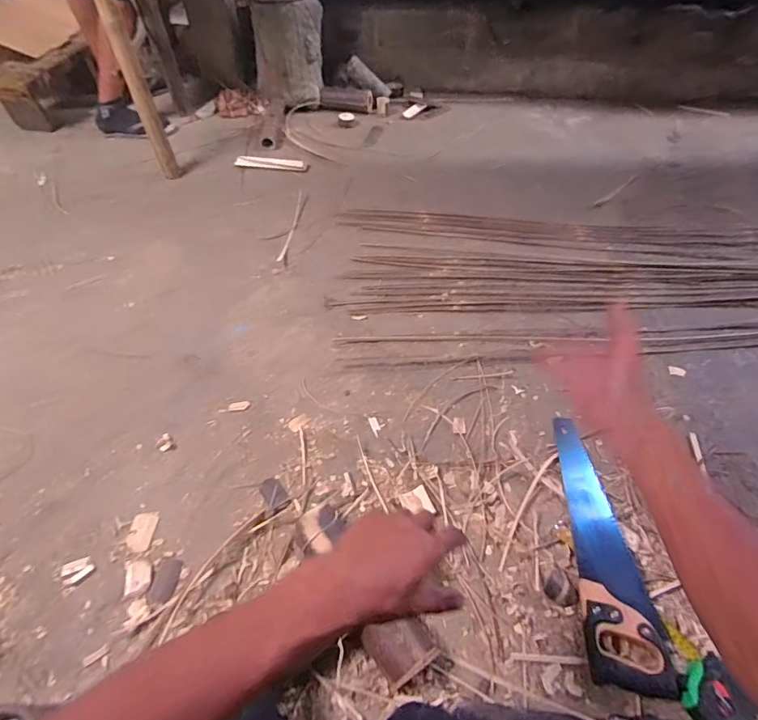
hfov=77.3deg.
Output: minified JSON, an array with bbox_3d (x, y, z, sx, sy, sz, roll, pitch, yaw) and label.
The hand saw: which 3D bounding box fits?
[{"bbox_3d":[0.389,0.294,0.805,0.117,0.039,0.446,4,52,4],"label":"hand saw"}]

